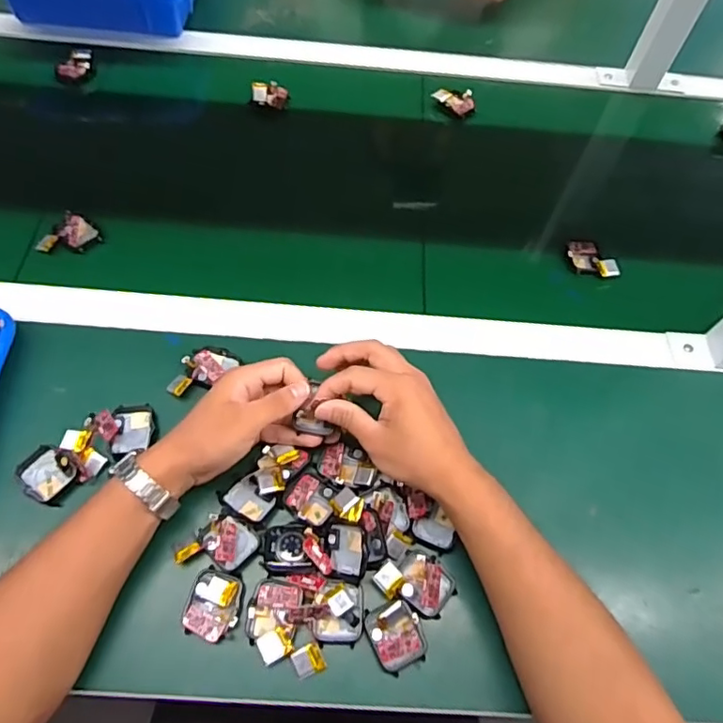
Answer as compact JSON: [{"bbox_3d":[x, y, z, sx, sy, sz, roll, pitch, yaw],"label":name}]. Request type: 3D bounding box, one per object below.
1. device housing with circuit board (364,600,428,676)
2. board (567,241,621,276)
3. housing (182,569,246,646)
[{"bbox_3d":[0.027,0.206,0.418,0.038,0.021,0.044,-20,64,-14],"label":"device housing with circuit board"},{"bbox_3d":[0.253,-0.114,0.607,0.055,0.010,0.041,13,65,12],"label":"board"},{"bbox_3d":[-0.112,0.185,0.424,0.040,0.015,0.048,11,61,2],"label":"housing"}]

